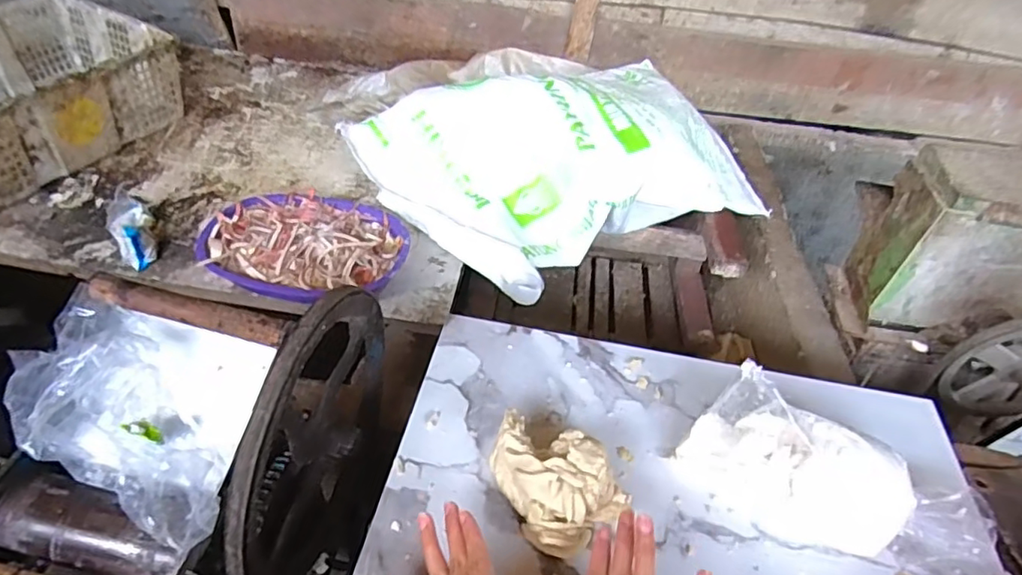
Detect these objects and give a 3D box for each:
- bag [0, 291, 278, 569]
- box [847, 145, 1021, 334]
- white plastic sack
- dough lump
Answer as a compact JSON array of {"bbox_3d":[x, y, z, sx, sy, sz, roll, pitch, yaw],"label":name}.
[{"bbox_3d":[-0.288,0.093,0.448,0.149,0.087,0.182,1,44,-4],"label":"bag"},{"bbox_3d":[0.733,-0.054,0.854,0.347,0.221,0.139,8,45,-1],"label":"box"},{"bbox_3d":[0.101,-0.225,1.037,0.650,0.185,0.409,-20,52,-26],"label":"white plastic sack"},{"bbox_3d":[0.035,0.148,0.467,0.082,0.056,0.107,-21,50,-25],"label":"dough lump"}]

